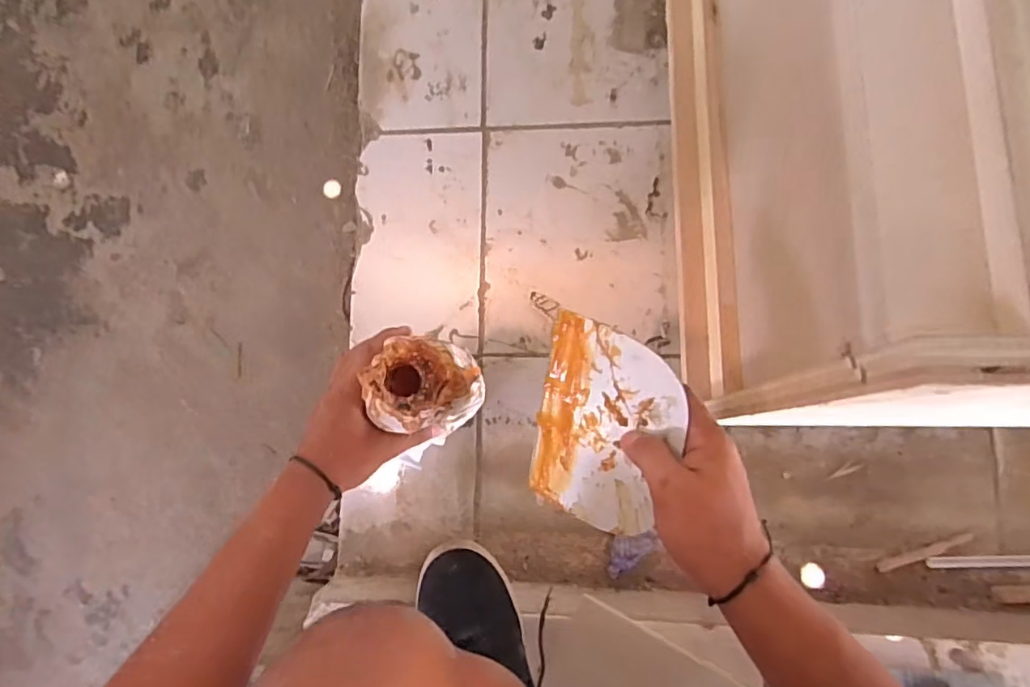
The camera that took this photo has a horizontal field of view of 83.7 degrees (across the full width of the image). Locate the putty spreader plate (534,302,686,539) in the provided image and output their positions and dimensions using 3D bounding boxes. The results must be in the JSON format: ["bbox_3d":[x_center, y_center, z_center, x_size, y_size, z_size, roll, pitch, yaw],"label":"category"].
[{"bbox_3d":[0.062,0.061,0.408,0.112,0.004,0.144,21,109,41],"label":"putty spreader plate"}]

